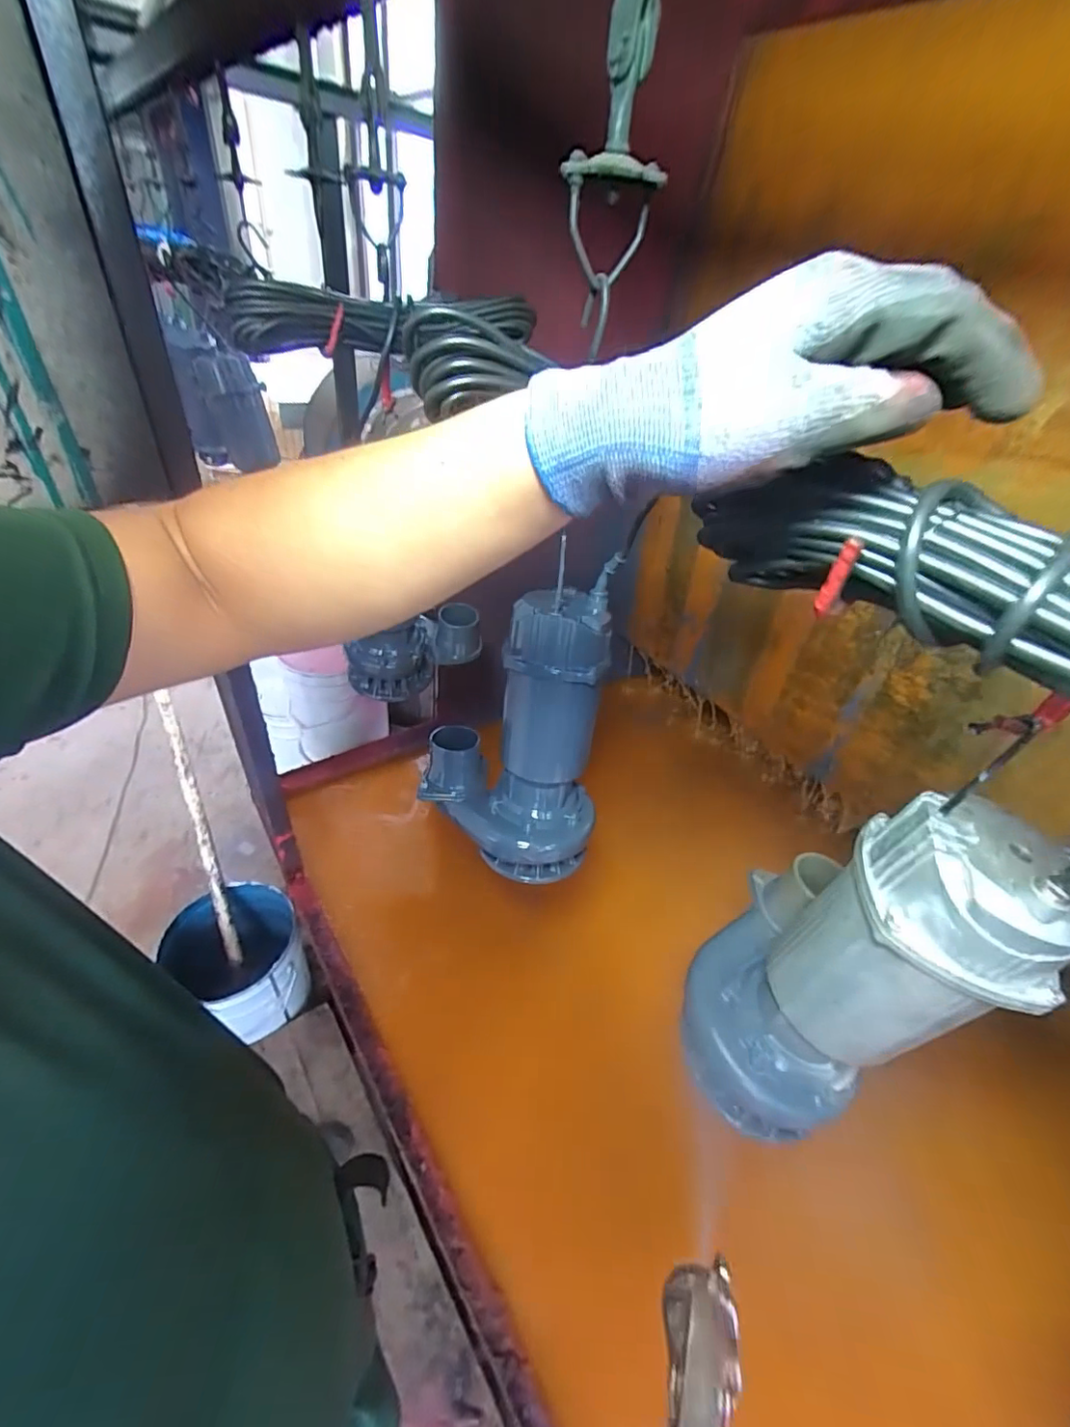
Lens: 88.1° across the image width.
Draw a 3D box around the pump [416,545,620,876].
[{"bbox_3d":[-0.027,0.019,0.719,0.237,0.396,0.180,6,37,-1],"label":"pump"}]

